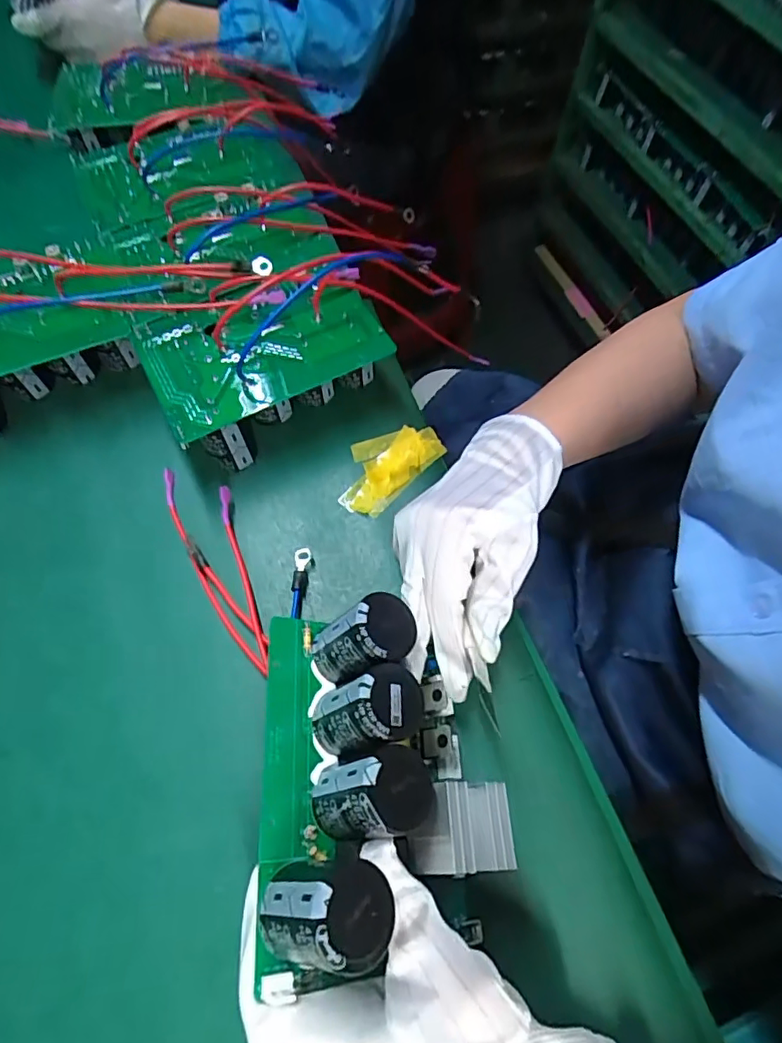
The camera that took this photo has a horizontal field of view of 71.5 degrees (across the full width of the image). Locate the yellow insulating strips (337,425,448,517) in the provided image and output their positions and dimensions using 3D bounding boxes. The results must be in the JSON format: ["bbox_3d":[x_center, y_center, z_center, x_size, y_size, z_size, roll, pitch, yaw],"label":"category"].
[{"bbox_3d":[-0.004,-0.044,0.401,0.050,0.014,0.090,41,69,16],"label":"yellow insulating strips"}]

